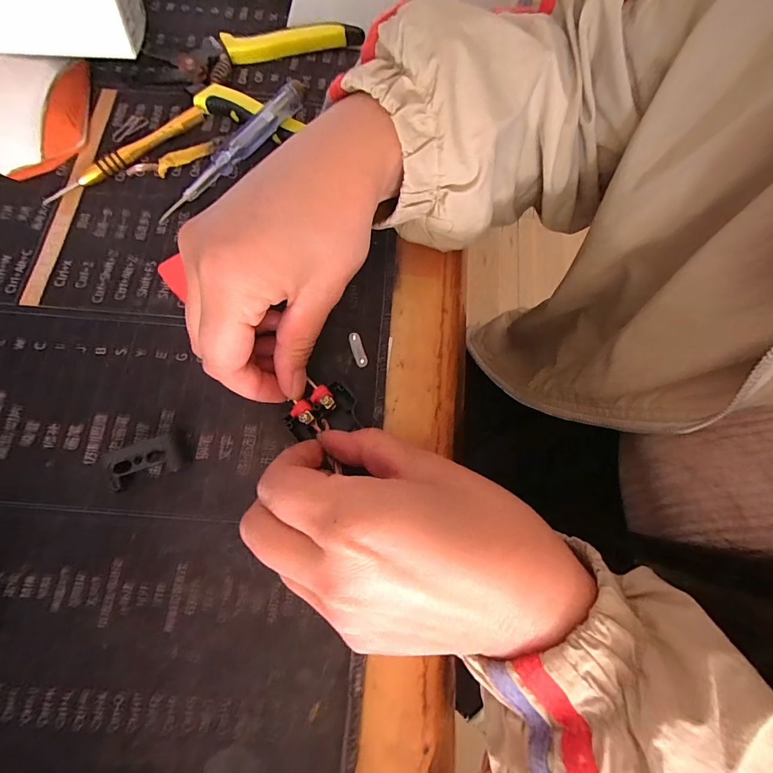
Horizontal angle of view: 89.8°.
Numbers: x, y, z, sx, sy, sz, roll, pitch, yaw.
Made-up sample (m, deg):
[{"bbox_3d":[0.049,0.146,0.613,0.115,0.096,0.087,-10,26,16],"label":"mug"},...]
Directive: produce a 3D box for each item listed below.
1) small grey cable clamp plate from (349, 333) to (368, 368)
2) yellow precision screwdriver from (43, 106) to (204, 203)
[{"bbox_3d":[-0.017,-0.022,0.227,0.007,0.006,0.021,-19,76,-7],"label":"small grey cable clamp plate"},{"bbox_3d":[-0.170,-0.152,0.254,0.112,0.009,0.010,-36,79,-11],"label":"yellow precision screwdriver"}]

